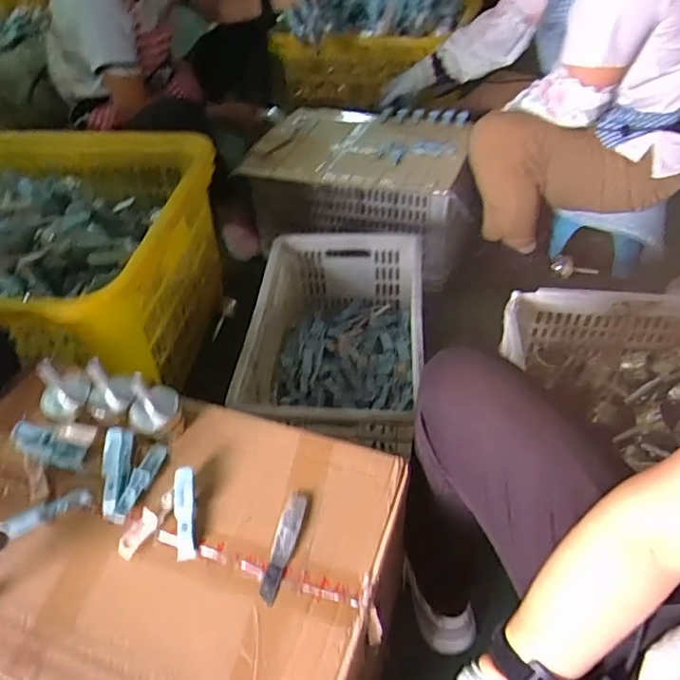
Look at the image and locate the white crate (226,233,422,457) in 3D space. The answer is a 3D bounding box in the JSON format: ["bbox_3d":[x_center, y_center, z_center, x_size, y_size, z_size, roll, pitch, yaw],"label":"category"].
[{"bbox_3d":[-0.007,0.024,1.066,0.315,0.218,0.464,-1,45,4],"label":"white crate"}]

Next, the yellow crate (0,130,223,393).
[{"bbox_3d":[-0.742,-0.161,1.223,0.917,0.361,0.626,3,46,8],"label":"yellow crate"}]

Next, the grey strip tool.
[{"bbox_3d":[-0.061,0.228,0.619,0.026,0.008,0.123,5,46,10],"label":"grey strip tool"}]

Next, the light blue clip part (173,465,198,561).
[{"bbox_3d":[-0.181,0.201,0.651,0.024,0.013,0.108,-10,60,-5],"label":"light blue clip part"}]

